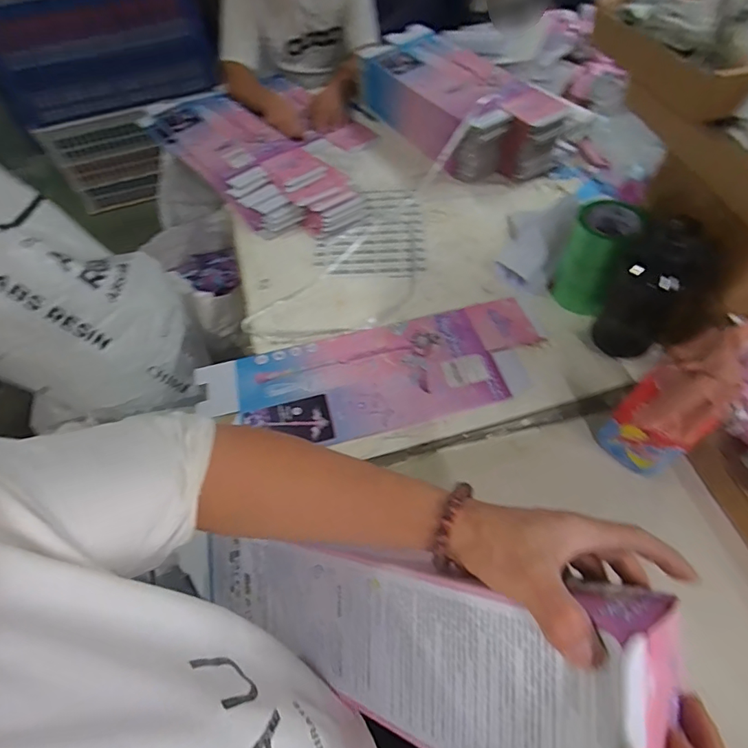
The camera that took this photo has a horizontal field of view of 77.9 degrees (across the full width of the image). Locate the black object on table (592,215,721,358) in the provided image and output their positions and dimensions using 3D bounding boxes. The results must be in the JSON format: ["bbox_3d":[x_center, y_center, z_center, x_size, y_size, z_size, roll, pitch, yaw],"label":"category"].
[{"bbox_3d":[0.413,-0.129,0.685,0.121,0.225,0.084,26,60,22],"label":"black object on table"}]

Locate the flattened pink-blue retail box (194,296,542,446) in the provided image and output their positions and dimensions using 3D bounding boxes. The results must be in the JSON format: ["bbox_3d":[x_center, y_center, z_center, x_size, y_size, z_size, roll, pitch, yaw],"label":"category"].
[{"bbox_3d":[0.007,0.000,0.752,0.547,0.014,0.202,-15,53,-7],"label":"flattened pink-blue retail box"}]

